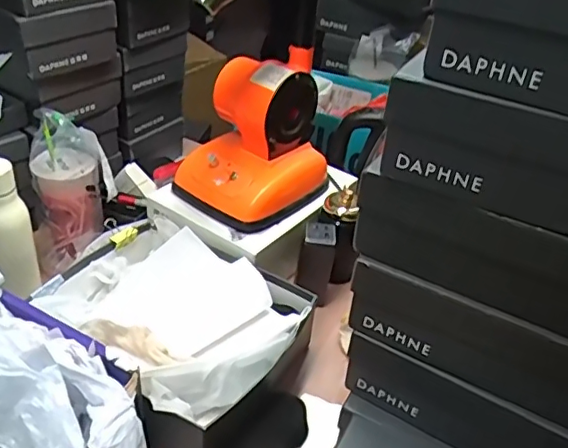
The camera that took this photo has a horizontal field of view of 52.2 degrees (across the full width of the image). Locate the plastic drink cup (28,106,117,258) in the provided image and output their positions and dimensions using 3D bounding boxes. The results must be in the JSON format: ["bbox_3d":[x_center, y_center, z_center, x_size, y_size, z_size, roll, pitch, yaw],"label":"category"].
[{"bbox_3d":[-0.322,-0.065,0.885,0.112,0.206,0.083,-9,38,-20],"label":"plastic drink cup"}]

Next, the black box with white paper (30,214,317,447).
[{"bbox_3d":[-0.160,0.135,0.779,0.341,0.116,0.264,25,39,24],"label":"black box with white paper"}]

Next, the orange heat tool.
[{"bbox_3d":[-0.041,-0.135,0.893,0.174,0.206,0.207,29,41,29],"label":"orange heat tool"}]

